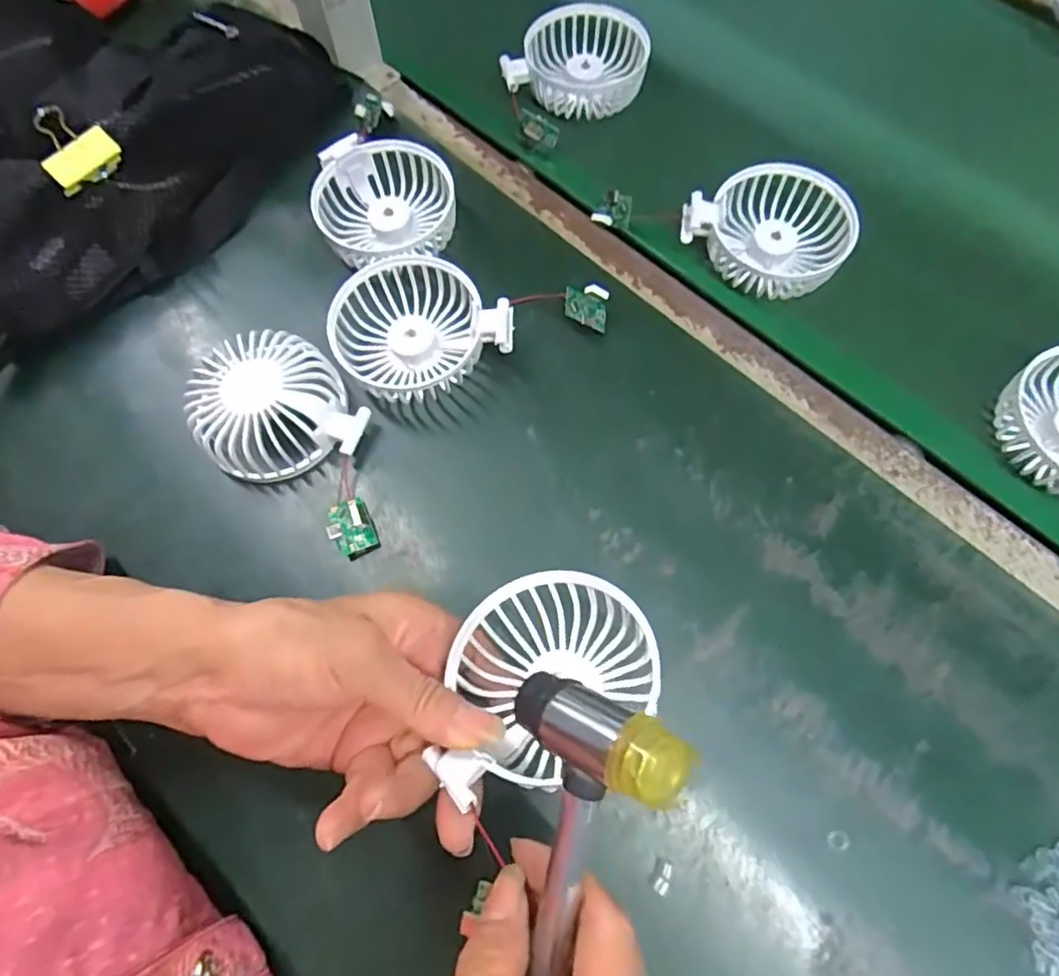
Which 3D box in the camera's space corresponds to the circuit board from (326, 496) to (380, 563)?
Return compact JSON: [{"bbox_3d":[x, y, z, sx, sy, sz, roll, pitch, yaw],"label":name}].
[{"bbox_3d":[-0.099,0.023,0.355,0.024,0.016,0.032,-27,71,-8],"label":"circuit board"}]

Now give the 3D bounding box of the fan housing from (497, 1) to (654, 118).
[{"bbox_3d":[0.038,-0.322,0.474,0.098,0.030,0.087,11,70,6],"label":"fan housing"}]

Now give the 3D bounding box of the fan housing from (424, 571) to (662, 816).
[{"bbox_3d":[0.003,0.083,0.279,0.102,0.034,0.078,-33,72,-10],"label":"fan housing"}]

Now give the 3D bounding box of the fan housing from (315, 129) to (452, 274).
[{"bbox_3d":[-0.095,-0.184,0.424,0.091,0.035,0.097,1,69,2],"label":"fan housing"}]

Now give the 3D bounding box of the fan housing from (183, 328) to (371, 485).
[{"bbox_3d":[-0.147,-0.050,0.370,0.087,0.038,0.080,-1,69,2],"label":"fan housing"}]

